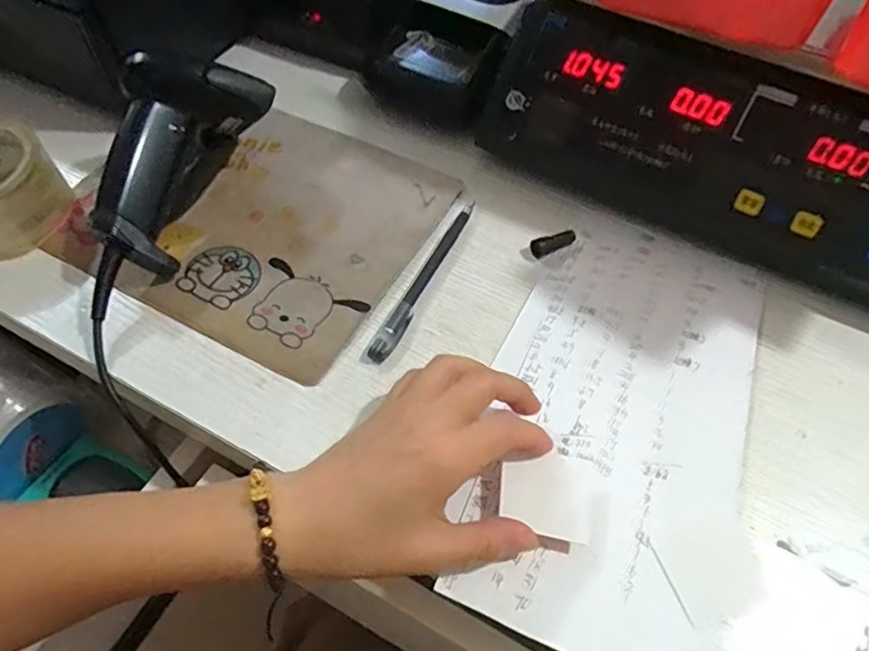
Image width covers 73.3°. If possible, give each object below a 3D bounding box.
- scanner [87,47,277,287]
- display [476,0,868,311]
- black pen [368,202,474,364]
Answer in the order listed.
[{"bbox_3d":[-0.179,-0.108,0.409,0.080,0.089,0.157,19,75,11],"label":"scanner"},{"bbox_3d":[0.202,-0.114,0.406,0.349,0.107,0.072,26,58,14],"label":"display"},{"bbox_3d":[-0.004,-0.034,0.400,0.014,0.009,0.148,23,58,13],"label":"black pen"}]

